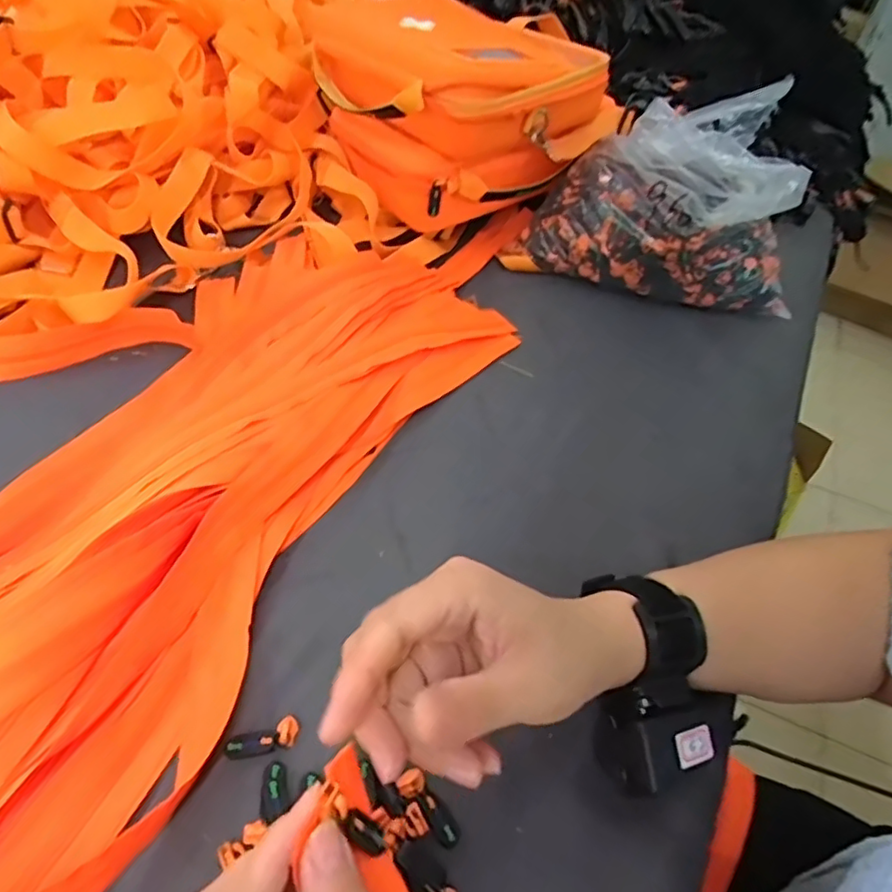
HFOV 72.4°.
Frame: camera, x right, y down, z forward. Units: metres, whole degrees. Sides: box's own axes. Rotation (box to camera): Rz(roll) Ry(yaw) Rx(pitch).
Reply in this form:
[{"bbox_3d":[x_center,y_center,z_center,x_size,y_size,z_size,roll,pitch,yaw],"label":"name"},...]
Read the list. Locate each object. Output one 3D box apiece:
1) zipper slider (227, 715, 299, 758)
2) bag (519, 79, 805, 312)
[{"bbox_3d":[-0.095,0.152,0.316,0.037,0.005,0.014,-9,52,-13],"label":"zipper slider"},{"bbox_3d":[0.207,-0.211,0.531,0.249,0.191,0.084,11,50,3],"label":"bag"}]

